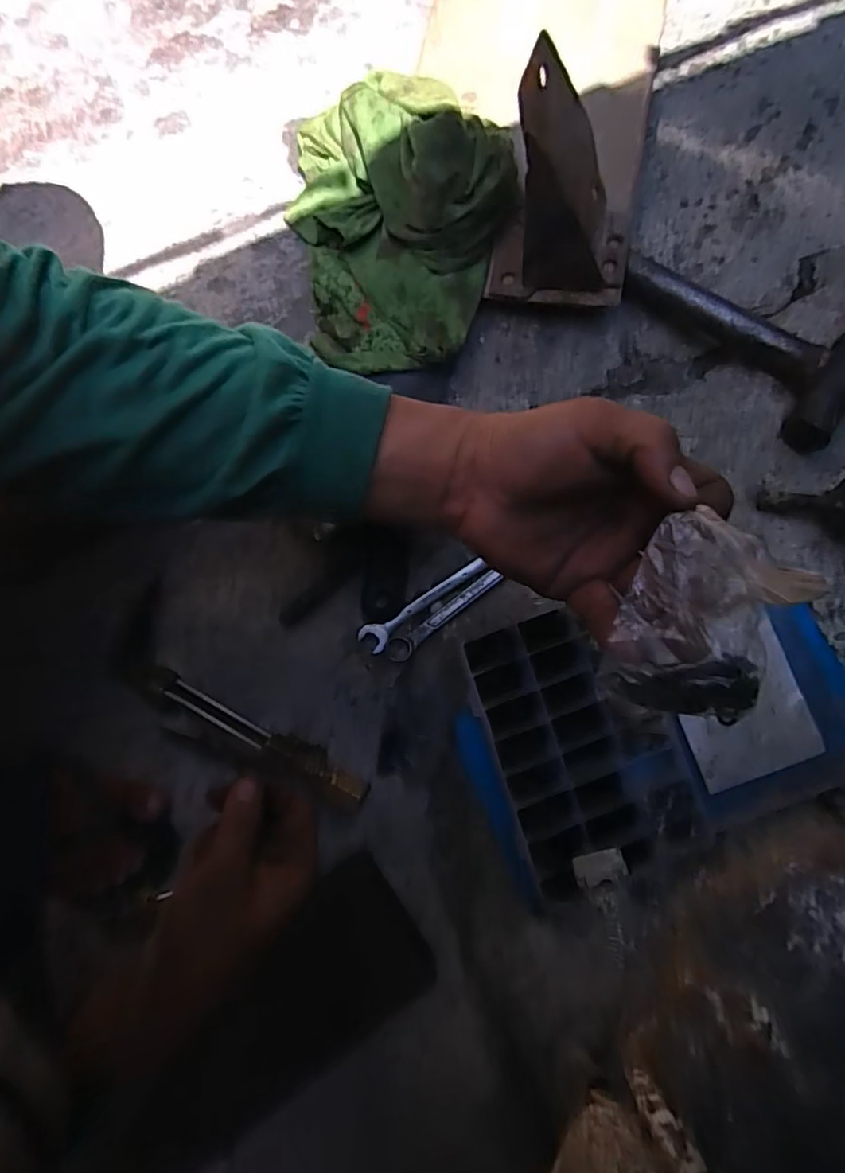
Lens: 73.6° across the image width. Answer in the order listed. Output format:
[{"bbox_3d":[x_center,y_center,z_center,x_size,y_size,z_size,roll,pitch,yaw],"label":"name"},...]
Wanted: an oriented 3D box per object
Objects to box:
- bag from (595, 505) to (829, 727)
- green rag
[{"bbox_3d":[0.113,0.014,0.230,0.054,0.030,0.079,18,95,39],"label":"bag"},{"bbox_3d":[-0.020,-0.376,0.564,0.220,0.096,0.299,-7,78,-3],"label":"green rag"}]

